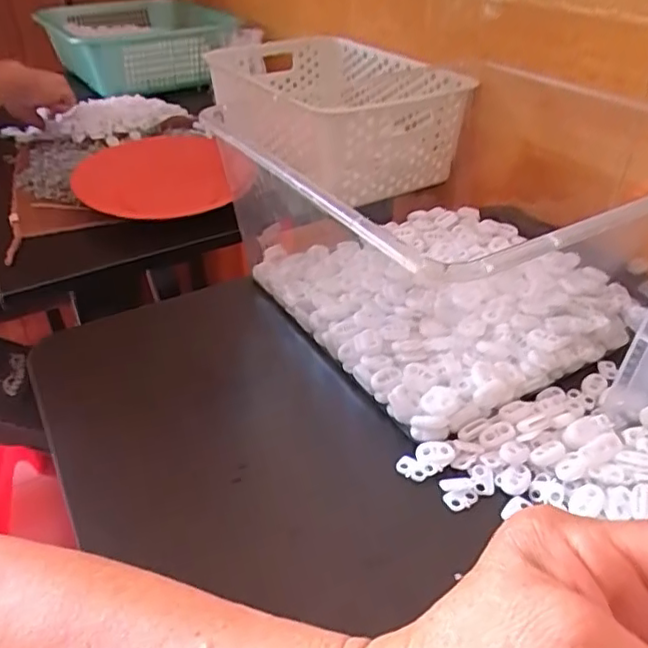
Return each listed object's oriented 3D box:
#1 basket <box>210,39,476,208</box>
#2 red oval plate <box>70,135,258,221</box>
[{"bbox_3d":[0.008,-0.275,0.746,0.228,0.092,0.356,-16,39,-19],"label":"basket"},{"bbox_3d":[-0.210,-0.193,0.798,0.229,0.170,0.017,-9,71,-10],"label":"red oval plate"}]

